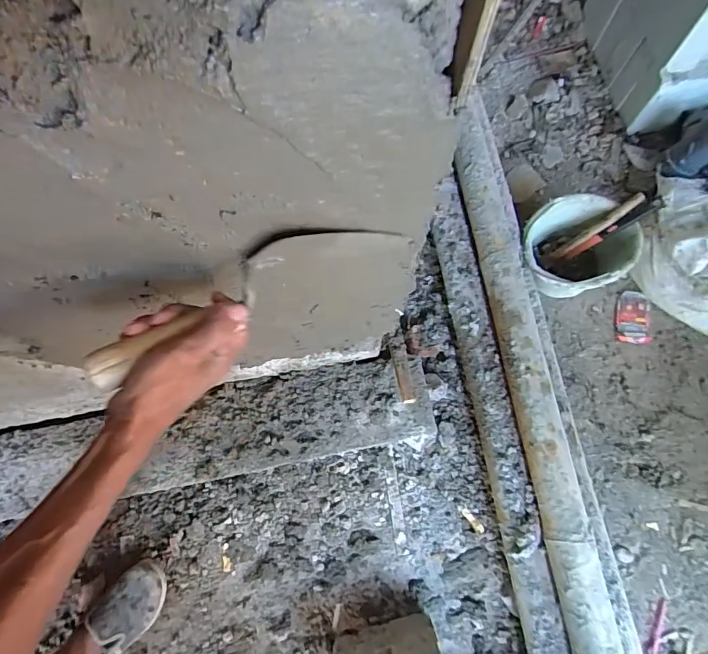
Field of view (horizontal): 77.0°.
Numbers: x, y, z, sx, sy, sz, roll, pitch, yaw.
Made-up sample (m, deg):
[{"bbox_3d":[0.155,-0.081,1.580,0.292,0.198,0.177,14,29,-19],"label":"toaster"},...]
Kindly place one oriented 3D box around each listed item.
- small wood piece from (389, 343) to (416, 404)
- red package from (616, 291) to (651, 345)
[{"bbox_3d":[0.084,0.078,0.756,0.026,0.019,0.100,-13,74,-3],"label":"small wood piece"},{"bbox_3d":[0.699,-0.025,1.109,0.083,0.022,0.129,7,74,3],"label":"red package"}]

